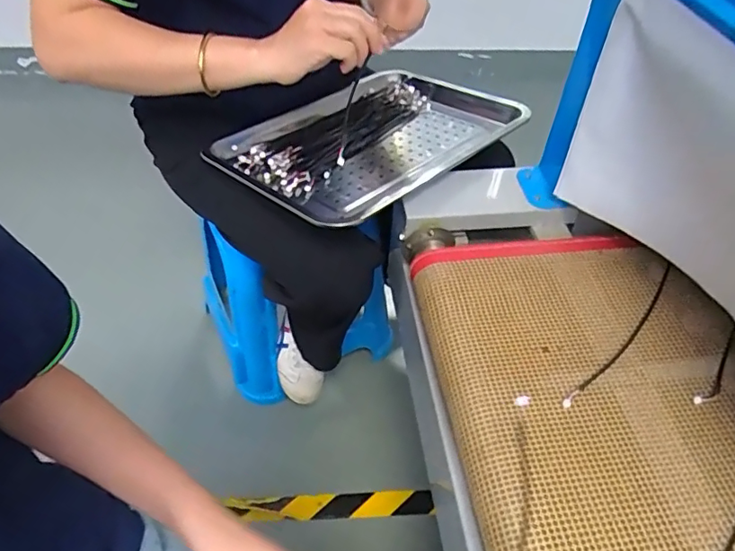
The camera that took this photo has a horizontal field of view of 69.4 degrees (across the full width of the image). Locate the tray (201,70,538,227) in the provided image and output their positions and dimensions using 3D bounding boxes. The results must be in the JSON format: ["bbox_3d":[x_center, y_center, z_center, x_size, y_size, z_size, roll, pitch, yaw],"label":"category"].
[{"bbox_3d":[0.002,-0.199,0.740,0.293,0.048,0.401,33,53,29],"label":"tray"}]

